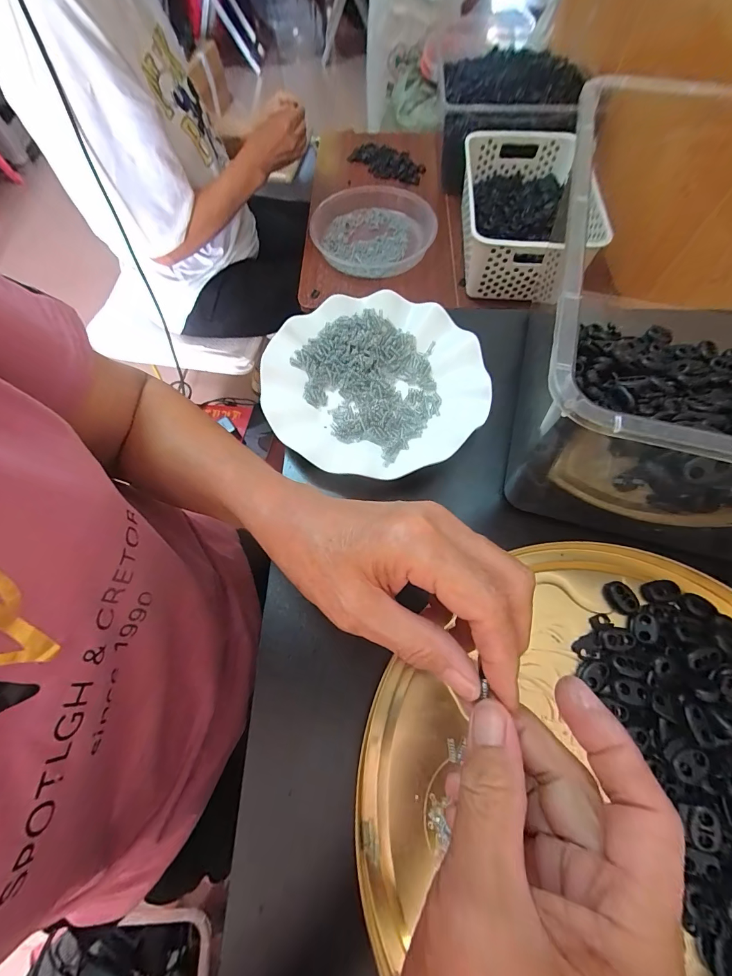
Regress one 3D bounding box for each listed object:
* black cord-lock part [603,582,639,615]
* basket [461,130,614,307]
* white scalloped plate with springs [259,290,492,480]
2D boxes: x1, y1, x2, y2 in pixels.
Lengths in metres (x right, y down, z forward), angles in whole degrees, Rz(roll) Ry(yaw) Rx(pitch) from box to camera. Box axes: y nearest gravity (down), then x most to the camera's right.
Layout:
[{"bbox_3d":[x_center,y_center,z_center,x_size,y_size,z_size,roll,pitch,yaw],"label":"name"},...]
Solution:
[{"bbox_3d":[0.173,0.074,0.252,0.012,0.010,0.022,-23,67,-8],"label":"black cord-lock part"},{"bbox_3d":[0.272,-0.482,0.656,0.194,0.097,0.325,-1,66,2],"label":"basket"},{"bbox_3d":[0.007,-0.090,0.316,0.177,0.021,0.174,-1,66,2],"label":"white scalloped plate with springs"}]

